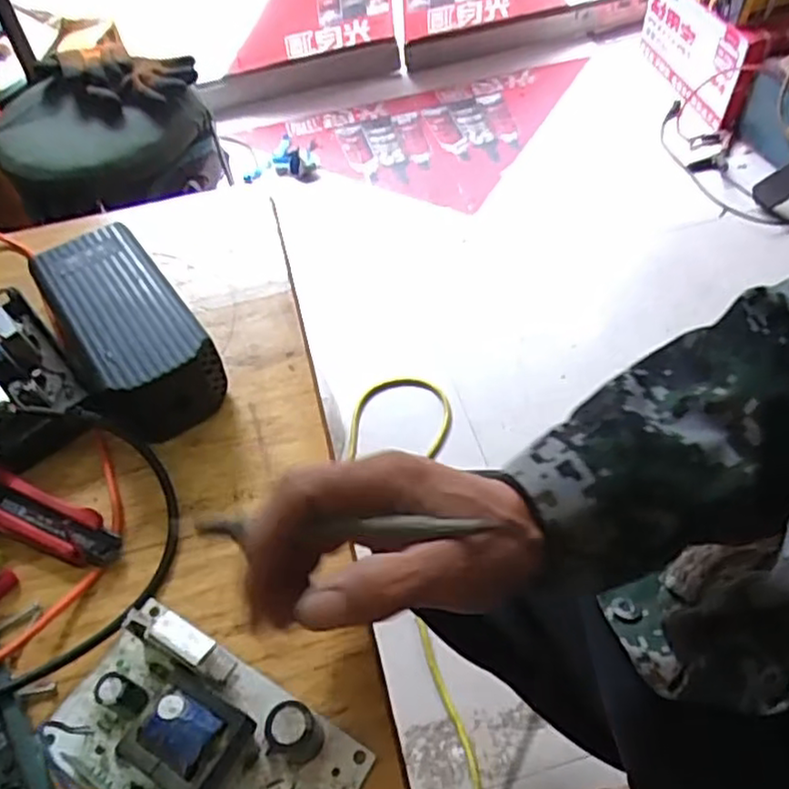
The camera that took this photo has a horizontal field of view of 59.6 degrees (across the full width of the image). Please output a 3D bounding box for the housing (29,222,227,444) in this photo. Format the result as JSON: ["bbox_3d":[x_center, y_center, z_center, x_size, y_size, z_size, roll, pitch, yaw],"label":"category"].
[{"bbox_3d":[-0.183,-0.044,0.463,0.078,0.054,0.152,-32,58,-18],"label":"housing"}]

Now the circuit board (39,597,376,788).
[{"bbox_3d":[-0.095,0.159,0.319,0.149,0.042,0.082,25,60,21],"label":"circuit board"}]

